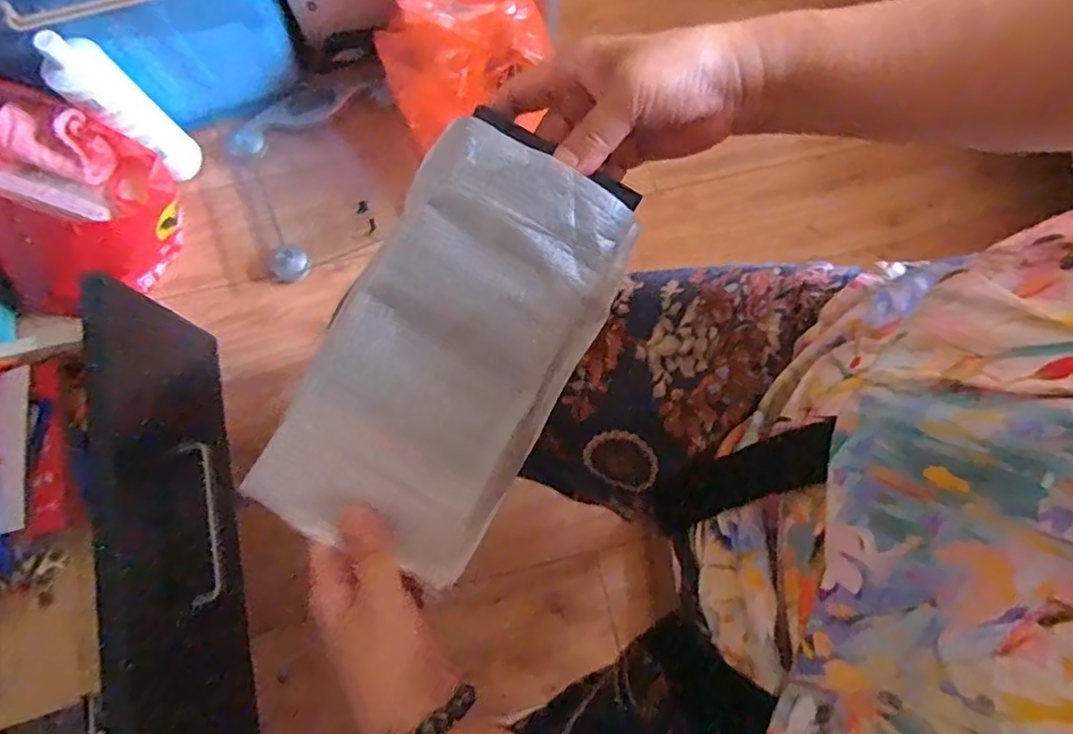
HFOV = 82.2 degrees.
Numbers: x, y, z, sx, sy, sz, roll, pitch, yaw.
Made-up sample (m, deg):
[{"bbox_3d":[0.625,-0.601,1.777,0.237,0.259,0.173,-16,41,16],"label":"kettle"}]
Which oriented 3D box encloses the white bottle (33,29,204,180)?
[{"bbox_3d":[-0.536,-0.331,0.813,0.057,0.240,0.081,40,80,10],"label":"white bottle"}]

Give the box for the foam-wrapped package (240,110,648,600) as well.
[{"bbox_3d":[-0.044,-0.008,0.336,0.125,0.018,0.235,30,93,-7],"label":"foam-wrapped package"}]

